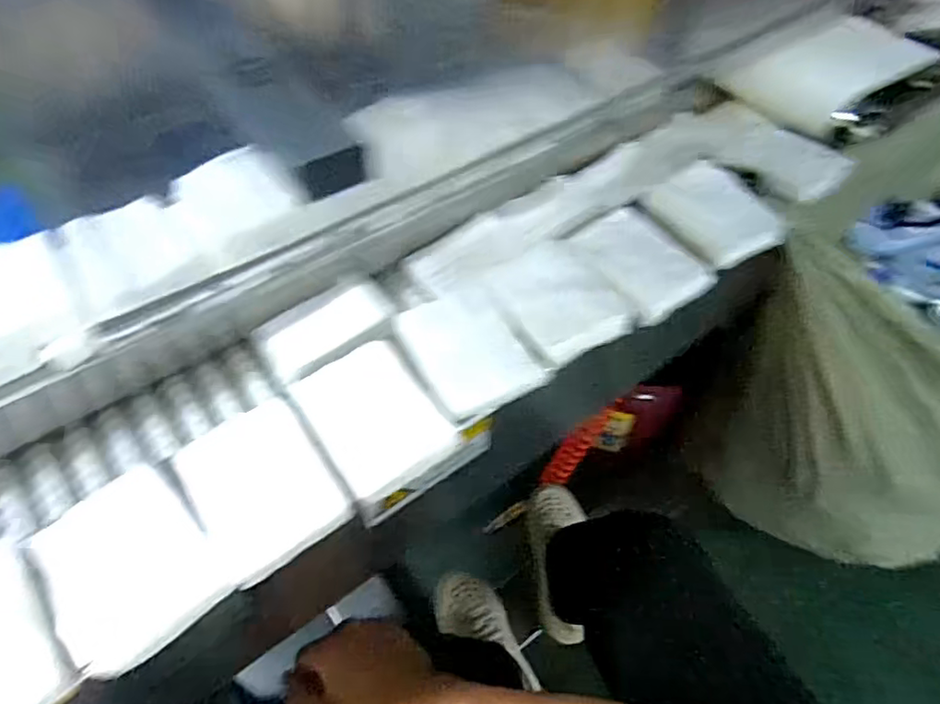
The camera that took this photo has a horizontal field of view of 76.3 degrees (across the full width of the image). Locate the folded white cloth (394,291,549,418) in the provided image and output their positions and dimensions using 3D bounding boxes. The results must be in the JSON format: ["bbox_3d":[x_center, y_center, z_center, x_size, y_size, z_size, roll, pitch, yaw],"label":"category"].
[{"bbox_3d":[-0.002,-0.005,0.433,0.076,0.007,0.100,-25,59,-19],"label":"folded white cloth"}]

